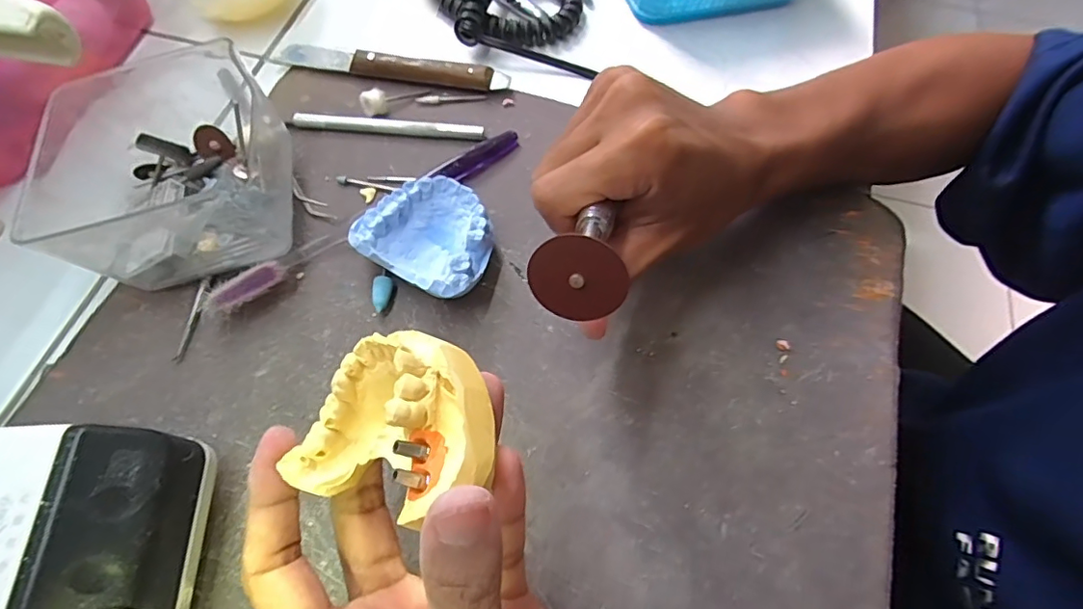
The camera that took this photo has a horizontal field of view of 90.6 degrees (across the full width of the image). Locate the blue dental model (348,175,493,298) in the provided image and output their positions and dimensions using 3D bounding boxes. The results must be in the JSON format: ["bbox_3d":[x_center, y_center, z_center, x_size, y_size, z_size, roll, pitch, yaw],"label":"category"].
[{"bbox_3d":[-0.056,-0.034,0.281,0.065,0.028,0.056,27,66,12],"label":"blue dental model"}]

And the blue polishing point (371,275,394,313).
[{"bbox_3d":[-0.081,-0.005,0.276,0.010,0.010,0.018,0,64,-2],"label":"blue polishing point"}]

